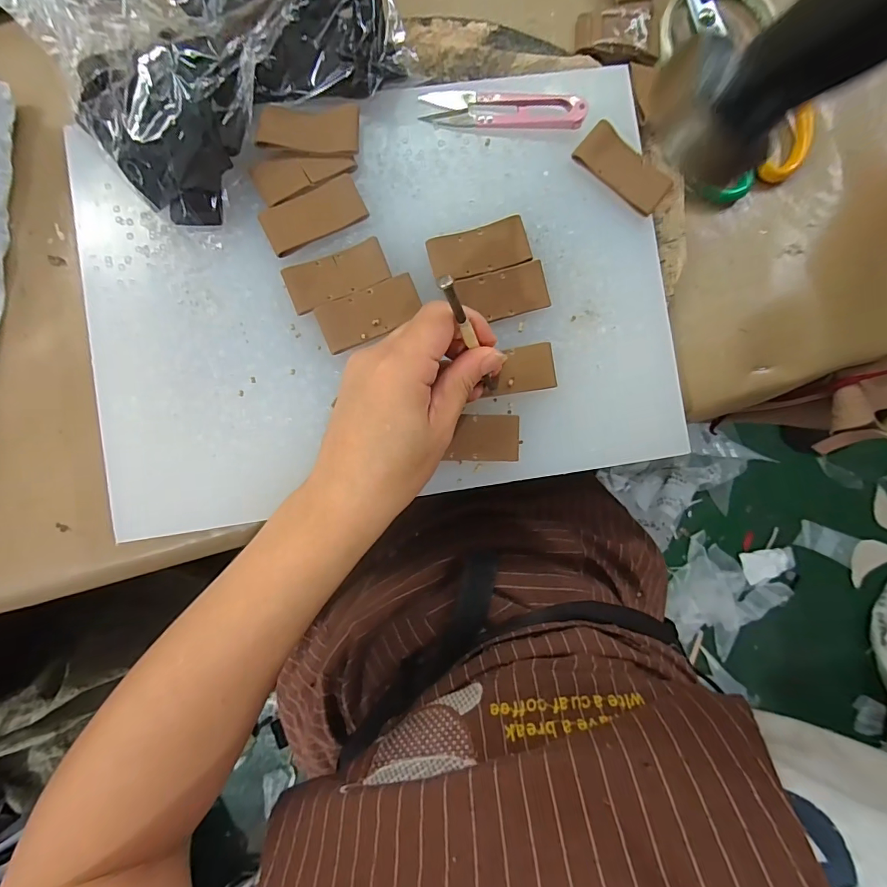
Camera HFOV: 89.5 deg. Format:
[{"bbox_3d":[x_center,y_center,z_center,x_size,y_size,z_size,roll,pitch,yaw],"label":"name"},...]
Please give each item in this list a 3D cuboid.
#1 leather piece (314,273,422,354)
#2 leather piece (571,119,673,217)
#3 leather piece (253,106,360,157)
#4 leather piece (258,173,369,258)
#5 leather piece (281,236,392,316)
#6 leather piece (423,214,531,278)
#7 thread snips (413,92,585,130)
[{"bbox_3d":[-0.044,-0.078,0.269,0.060,0.004,0.030,-23,92,-3],"label":"leather piece"},{"bbox_3d":[0.112,-0.170,0.276,0.060,0.004,0.029,40,88,-3],"label":"leather piece"},{"bbox_3d":[-0.079,-0.184,0.263,0.058,0.004,0.026,-2,91,-3],"label":"leather piece"},{"bbox_3d":[-0.078,-0.138,0.270,0.060,0.004,0.028,-27,92,-3],"label":"leather piece"},{"bbox_3d":[-0.064,-0.101,0.269,0.060,0.004,0.027,-22,92,-3],"label":"leather piece"},{"bbox_3d":[0.022,-0.119,0.273,0.060,0.004,0.029,-14,91,-3],"label":"leather piece"},{"bbox_3d":[0.038,-0.206,0.277,0.100,0.004,0.021,2,92,1],"label":"thread snips"}]

